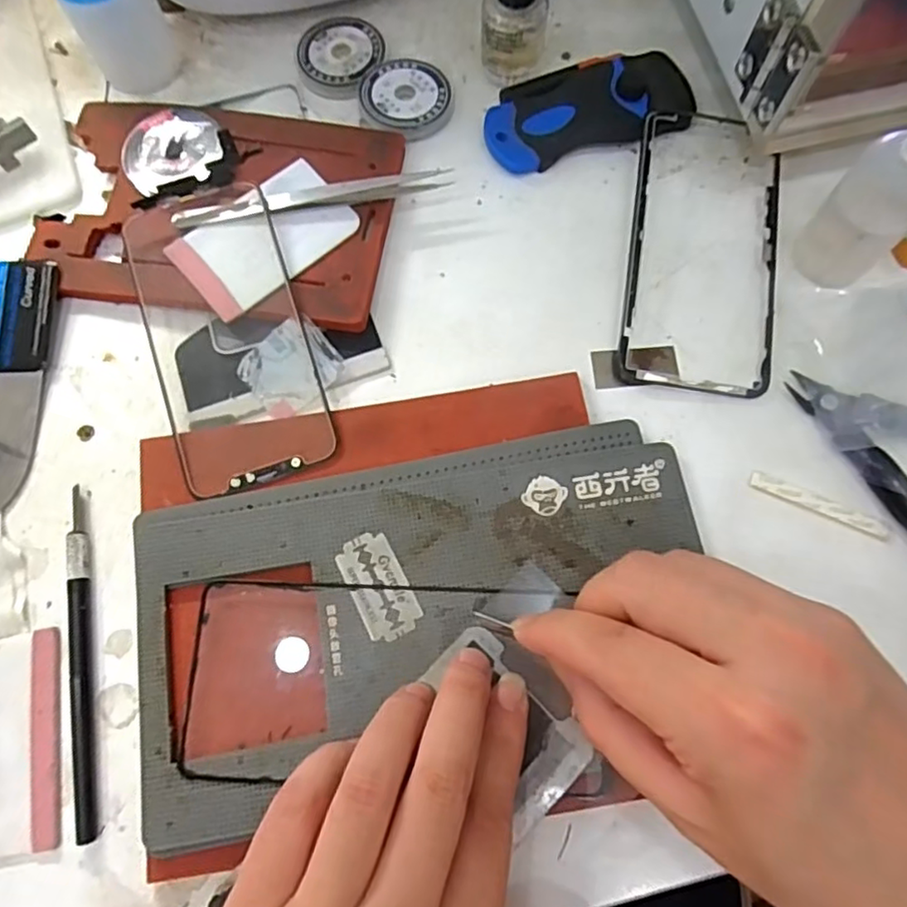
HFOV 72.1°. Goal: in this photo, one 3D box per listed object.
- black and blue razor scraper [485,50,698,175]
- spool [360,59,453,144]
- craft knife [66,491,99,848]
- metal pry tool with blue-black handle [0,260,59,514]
[{"bbox_3d":[0.067,-0.173,0.313,0.101,0.015,0.054,-10,75,-1],"label":"black and blue razor scraper"},{"bbox_3d":[-0.023,-0.183,0.322,0.047,0.008,0.045,0,75,1],"label":"spool"},{"bbox_3d":[-0.151,0.081,0.251,0.010,0.006,0.134,-11,75,-2],"label":"craft knife"},{"bbox_3d":[-0.204,-0.032,0.282,0.032,0.010,0.117,1,75,2],"label":"metal pry tool with blue-black handle"}]

